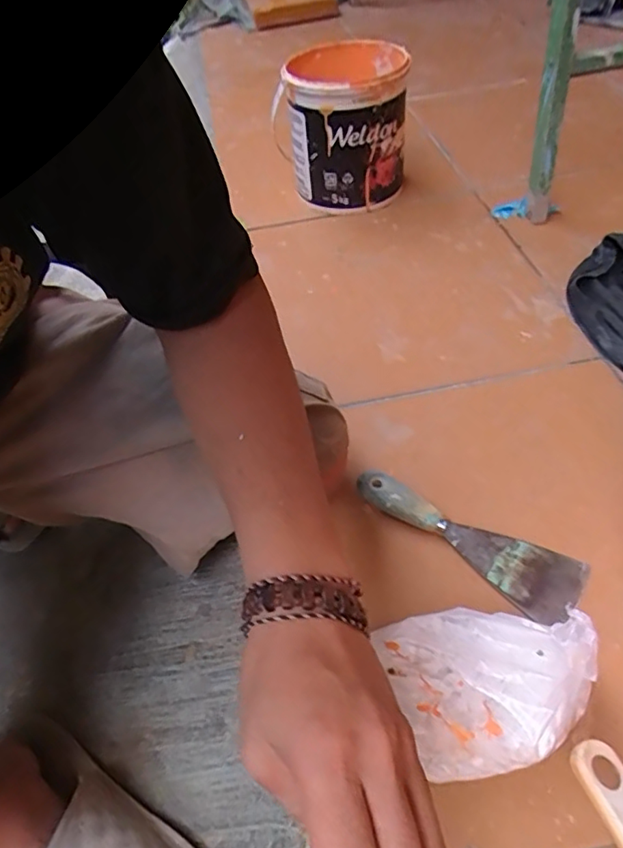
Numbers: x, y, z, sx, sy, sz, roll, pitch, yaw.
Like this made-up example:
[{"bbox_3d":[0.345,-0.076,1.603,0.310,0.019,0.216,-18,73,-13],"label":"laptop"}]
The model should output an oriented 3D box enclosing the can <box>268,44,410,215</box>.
[{"bbox_3d":[0.055,-0.476,0.869,0.177,0.176,0.203,3,50,7],"label":"can"}]

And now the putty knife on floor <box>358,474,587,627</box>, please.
[{"bbox_3d":[0.133,0.094,0.474,0.196,0.023,0.060,30,57,26],"label":"putty knife on floor"}]

